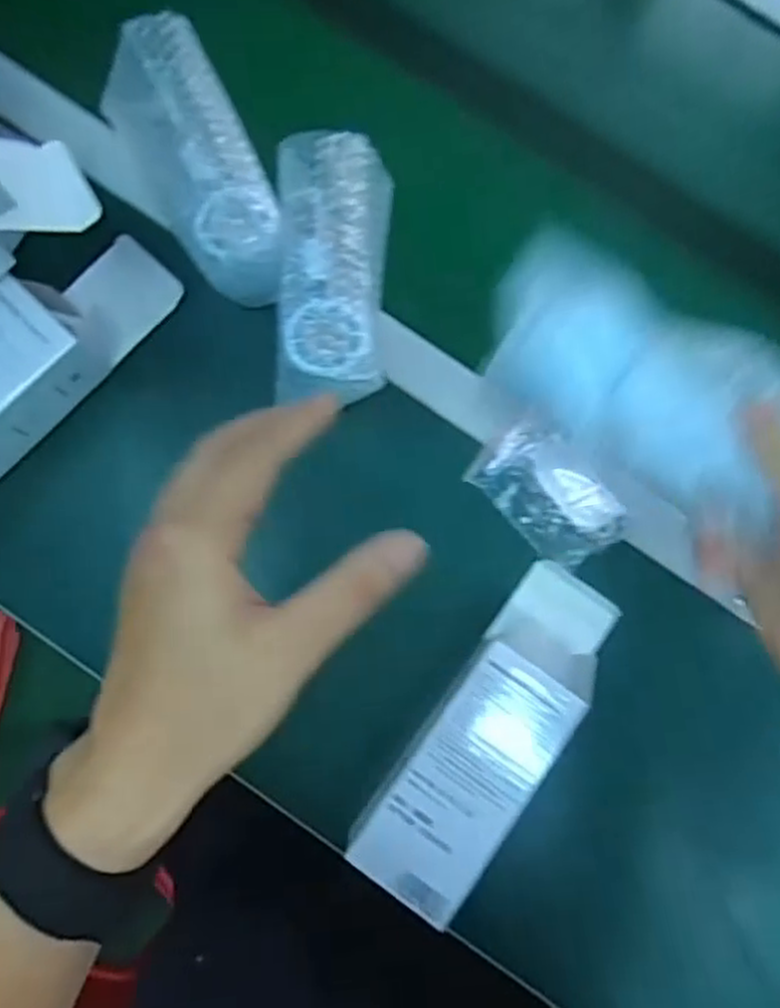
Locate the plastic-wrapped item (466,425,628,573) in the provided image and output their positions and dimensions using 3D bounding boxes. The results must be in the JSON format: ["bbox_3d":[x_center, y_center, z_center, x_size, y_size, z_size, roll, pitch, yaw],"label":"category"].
[{"bbox_3d":[0.118,-0.008,0.560,0.072,0.011,0.110,-43,85,-9],"label":"plastic-wrapped item"}]

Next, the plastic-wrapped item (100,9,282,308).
[{"bbox_3d":[-0.137,-0.242,0.549,0.080,0.052,0.205,-27,83,-7],"label":"plastic-wrapped item"}]

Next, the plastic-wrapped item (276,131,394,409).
[{"bbox_3d":[-0.039,-0.169,0.547,0.079,0.052,0.199,0,81,-3],"label":"plastic-wrapped item"}]

